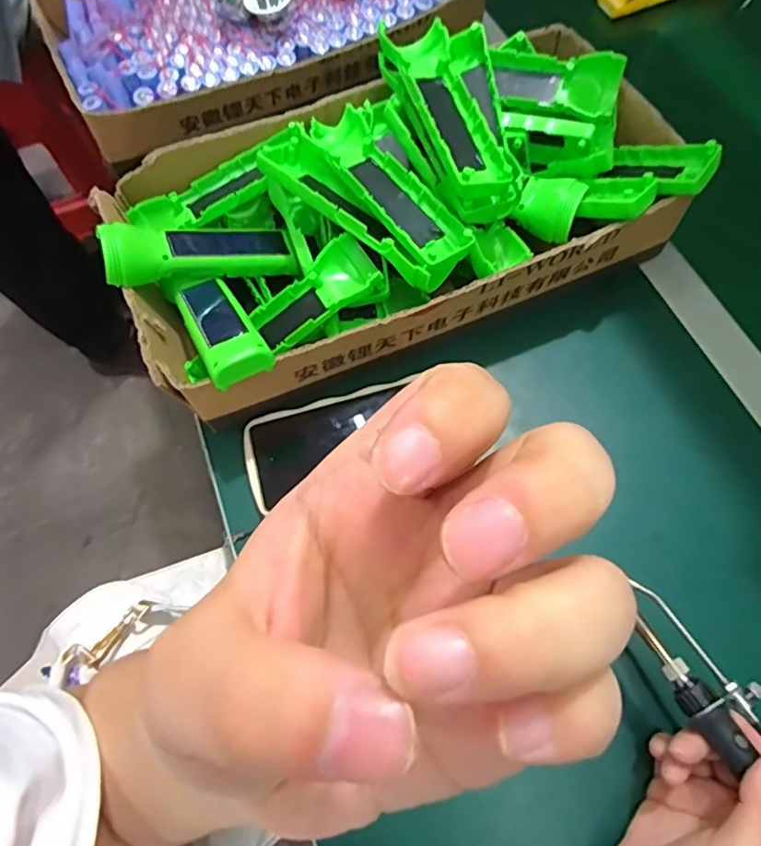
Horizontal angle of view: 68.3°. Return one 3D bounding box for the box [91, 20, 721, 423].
[{"bbox_3d":[0.011,-0.177,0.442,0.431,0.111,0.226,-21,66,-8],"label":"box"}]

